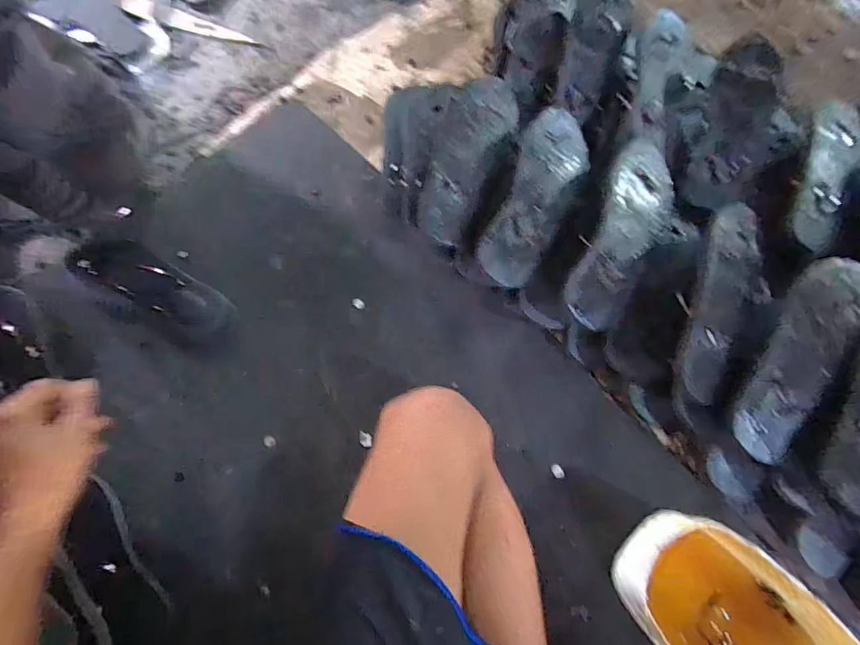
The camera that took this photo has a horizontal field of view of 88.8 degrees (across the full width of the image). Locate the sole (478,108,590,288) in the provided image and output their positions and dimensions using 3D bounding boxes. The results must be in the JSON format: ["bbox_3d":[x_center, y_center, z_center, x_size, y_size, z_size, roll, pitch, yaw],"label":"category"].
[{"bbox_3d":[0.137,-0.157,0.545,0.091,0.036,0.241,20,72,9],"label":"sole"}]

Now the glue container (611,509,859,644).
[{"bbox_3d":[0.281,0.286,0.416,0.129,0.101,0.200,-43,75,-12],"label":"glue container"}]

